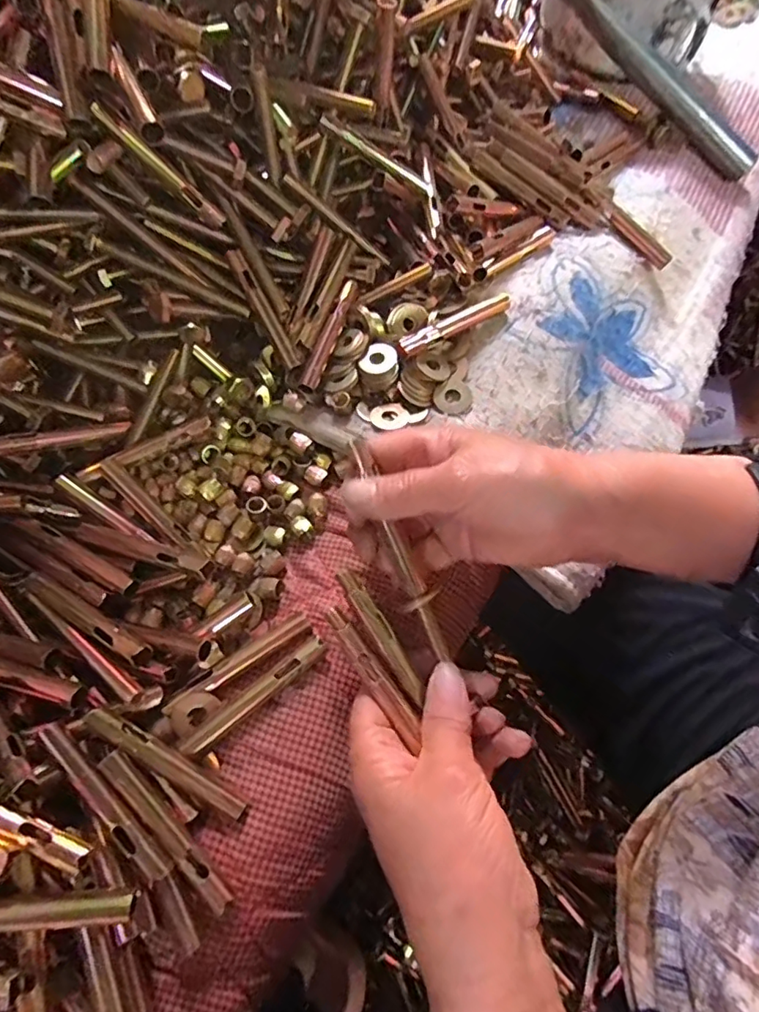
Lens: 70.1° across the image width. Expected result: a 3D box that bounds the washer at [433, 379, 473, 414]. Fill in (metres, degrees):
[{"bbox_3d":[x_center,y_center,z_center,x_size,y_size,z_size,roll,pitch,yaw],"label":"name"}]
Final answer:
[{"bbox_3d":[0.048,-0.070,0.350,0.023,0.004,0.024,-32,71,-13],"label":"washer"}]

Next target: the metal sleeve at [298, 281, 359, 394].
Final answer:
[{"bbox_3d":[-0.033,-0.109,0.350,0.012,0.011,0.087,18,68,7],"label":"metal sleeve"}]

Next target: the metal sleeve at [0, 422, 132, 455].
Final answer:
[{"bbox_3d":[-0.190,-0.039,0.321,0.080,0.008,0.010,-19,65,-43],"label":"metal sleeve"}]

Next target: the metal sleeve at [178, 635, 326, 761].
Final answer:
[{"bbox_3d":[-0.062,0.096,0.274,0.081,0.009,0.011,-37,72,-15],"label":"metal sleeve"}]

